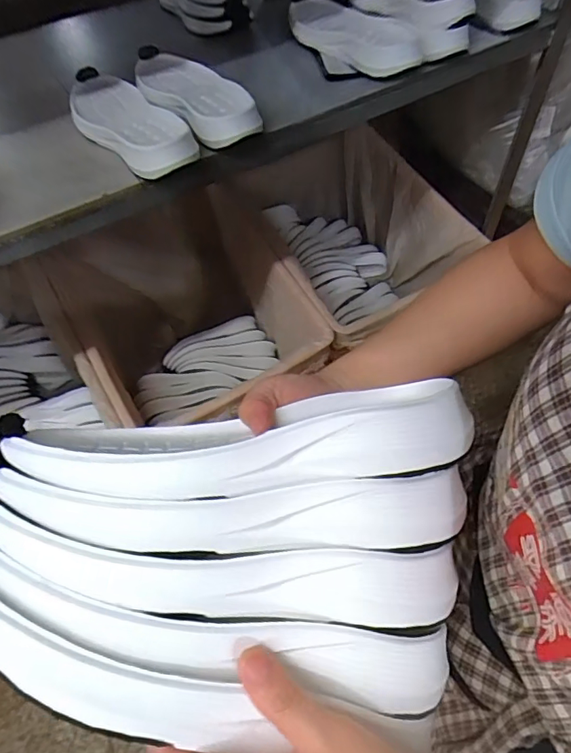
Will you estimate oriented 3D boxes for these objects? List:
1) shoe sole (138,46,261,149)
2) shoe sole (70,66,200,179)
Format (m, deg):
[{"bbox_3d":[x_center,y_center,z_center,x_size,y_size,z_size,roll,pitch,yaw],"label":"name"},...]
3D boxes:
[{"bbox_3d":[-0.132,-0.397,0.673,0.104,0.031,0.264,-27,57,-14],"label":"shoe sole"},{"bbox_3d":[-0.211,-0.342,0.645,0.101,0.036,0.269,-33,59,-18],"label":"shoe sole"}]

